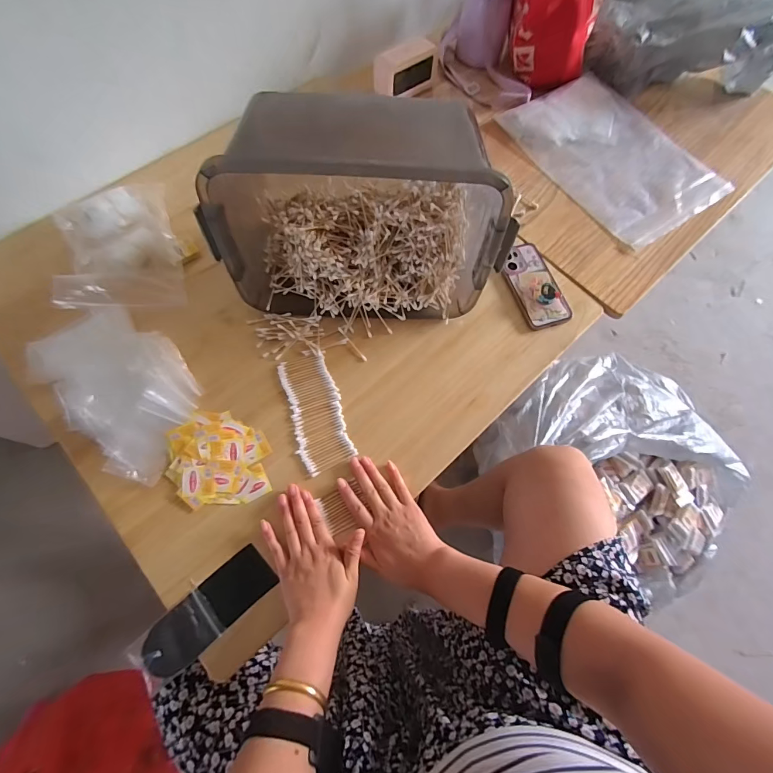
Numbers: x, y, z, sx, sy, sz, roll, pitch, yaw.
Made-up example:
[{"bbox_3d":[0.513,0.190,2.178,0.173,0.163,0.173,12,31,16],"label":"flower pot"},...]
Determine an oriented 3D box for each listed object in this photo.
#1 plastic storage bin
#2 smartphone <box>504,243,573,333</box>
[{"bbox_3d":[-0.031,-0.245,0.567,0.391,0.242,0.208,0,68,-2],"label":"plastic storage bin"},{"bbox_3d":[0.252,-0.176,0.661,0.080,0.018,0.163,-13,69,-7],"label":"smartphone"}]

